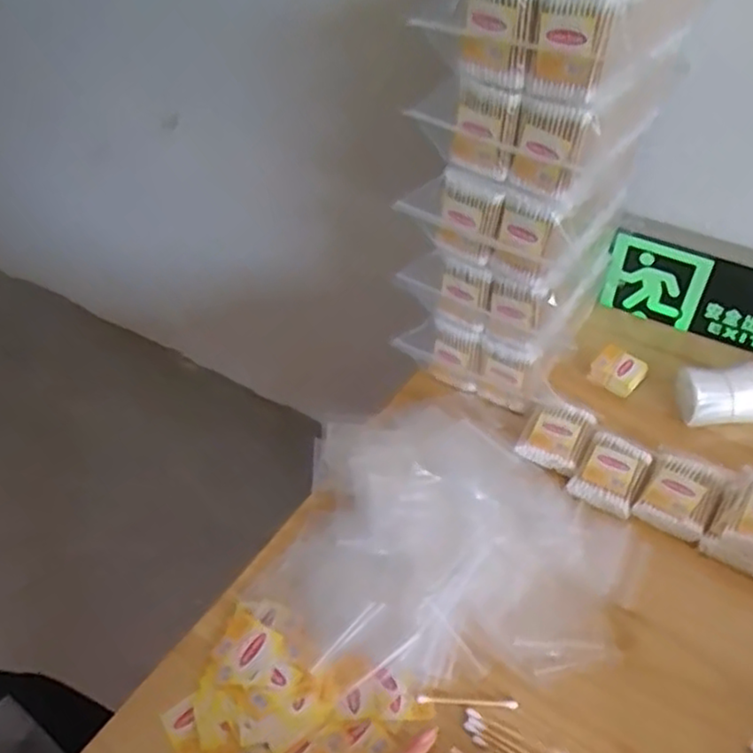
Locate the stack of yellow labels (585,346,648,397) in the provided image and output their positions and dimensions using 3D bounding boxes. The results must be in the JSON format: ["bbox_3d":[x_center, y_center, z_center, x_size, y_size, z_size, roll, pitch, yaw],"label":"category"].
[{"bbox_3d":[0.248,-0.005,0.700,0.040,0.025,0.045,-34,52,-28],"label":"stack of yellow labels"}]

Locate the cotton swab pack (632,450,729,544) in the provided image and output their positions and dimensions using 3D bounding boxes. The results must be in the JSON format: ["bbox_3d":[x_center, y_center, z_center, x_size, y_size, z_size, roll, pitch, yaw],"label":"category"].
[{"bbox_3d":[0.263,0.103,0.589,0.056,0.015,0.078,28,51,27],"label":"cotton swab pack"}]

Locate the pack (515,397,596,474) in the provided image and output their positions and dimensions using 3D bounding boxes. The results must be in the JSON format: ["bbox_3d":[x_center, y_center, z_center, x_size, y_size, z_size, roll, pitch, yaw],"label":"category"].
[{"bbox_3d":[0.171,0.053,0.640,0.054,0.012,0.076,23,49,24],"label":"pack"}]

